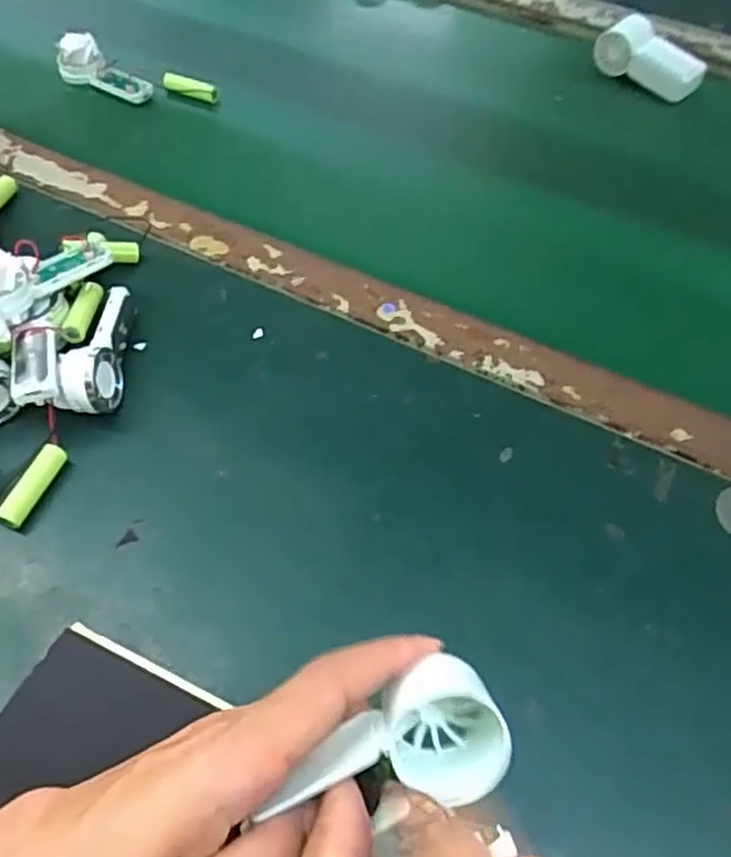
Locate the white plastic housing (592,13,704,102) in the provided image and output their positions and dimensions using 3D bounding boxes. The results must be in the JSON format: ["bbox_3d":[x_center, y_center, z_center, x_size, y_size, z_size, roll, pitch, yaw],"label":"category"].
[{"bbox_3d":[0.252,-0.327,0.645,0.093,0.040,0.054,25,60,14],"label":"white plastic housing"}]

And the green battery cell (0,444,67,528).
[{"bbox_3d":[-0.192,0.033,0.421,0.013,0.014,0.051,20,59,11],"label":"green battery cell"}]

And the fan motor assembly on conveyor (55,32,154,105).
[{"bbox_3d":[-0.235,-0.320,0.661,0.093,0.038,0.023,28,59,-1],"label":"fan motor assembly on conveyor"}]

